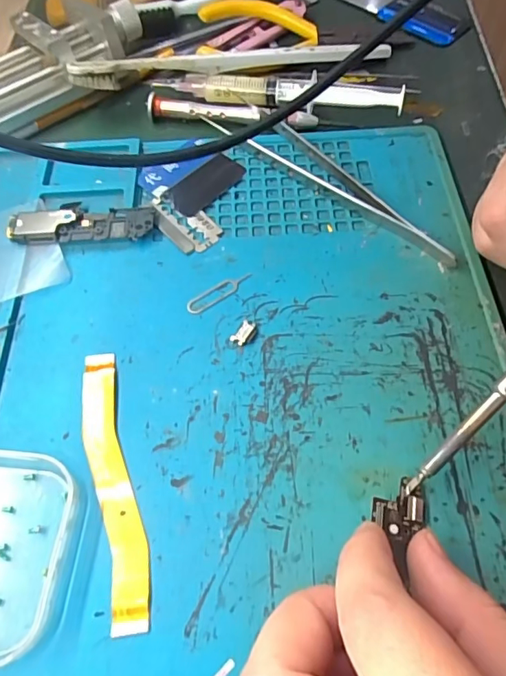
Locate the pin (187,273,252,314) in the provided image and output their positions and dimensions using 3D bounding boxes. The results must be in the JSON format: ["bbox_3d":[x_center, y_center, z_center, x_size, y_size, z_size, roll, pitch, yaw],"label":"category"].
[{"bbox_3d":[-0.015,-0.020,0.218,0.032,0.004,0.008,-32,68,-13],"label":"pin"}]

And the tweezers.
[{"bbox_3d":[0.035,-0.082,0.244,0.025,0.010,0.153,-40,66,-19],"label":"tweezers"}]

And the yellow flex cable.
[{"bbox_3d":[-0.052,0.050,0.178,0.016,0.004,0.101,-15,61,-7],"label":"yellow flex cable"}]

